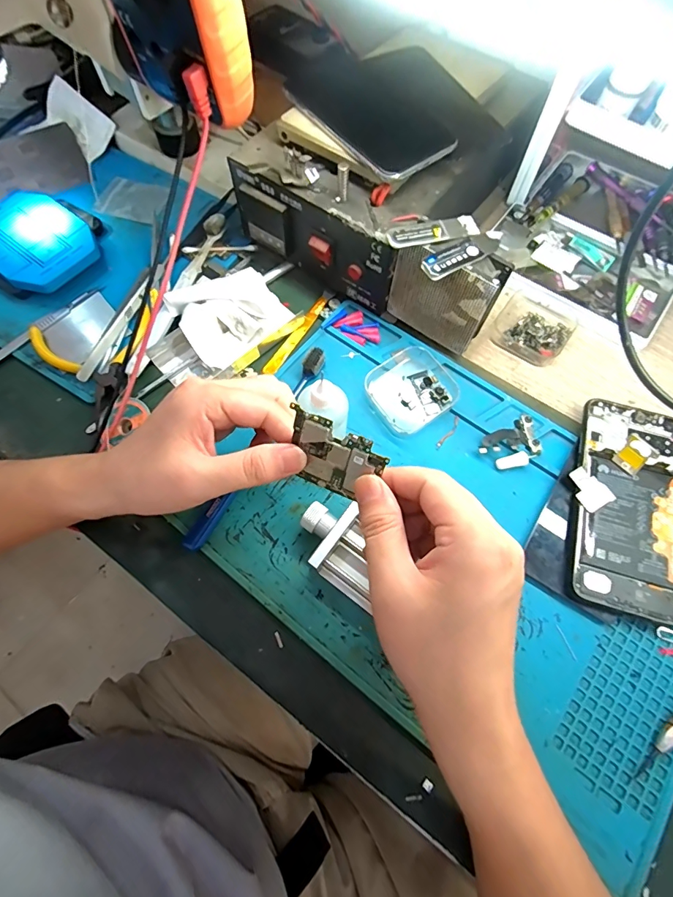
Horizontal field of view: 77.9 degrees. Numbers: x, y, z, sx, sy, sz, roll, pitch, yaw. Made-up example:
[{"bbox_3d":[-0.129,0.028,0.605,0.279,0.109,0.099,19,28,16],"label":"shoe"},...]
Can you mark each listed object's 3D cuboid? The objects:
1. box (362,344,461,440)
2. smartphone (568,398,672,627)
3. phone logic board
[{"bbox_3d":[0.062,-0.049,0.346,0.068,0.014,0.063,-33,72,-11],"label":"box"},{"bbox_3d":[0.214,0.039,0.308,0.074,0.013,0.157,15,70,6],"label":"smartphone"},{"bbox_3d":[-0.003,0.006,0.234,0.056,0.038,0.004,27,27,11],"label":"phone logic board"}]

